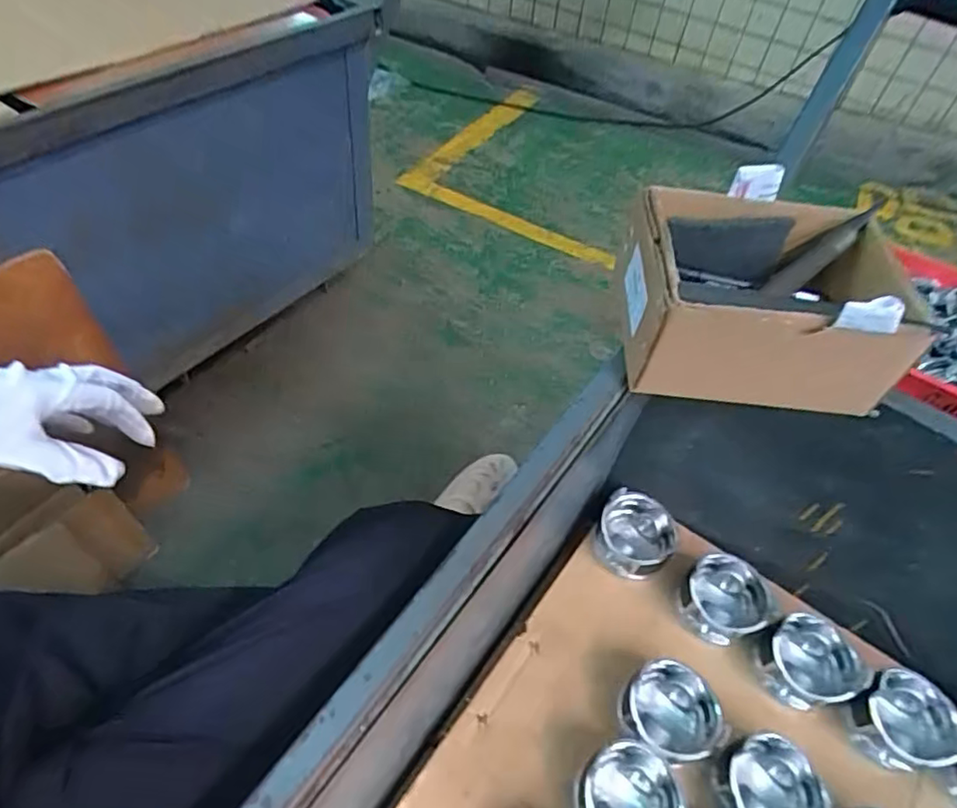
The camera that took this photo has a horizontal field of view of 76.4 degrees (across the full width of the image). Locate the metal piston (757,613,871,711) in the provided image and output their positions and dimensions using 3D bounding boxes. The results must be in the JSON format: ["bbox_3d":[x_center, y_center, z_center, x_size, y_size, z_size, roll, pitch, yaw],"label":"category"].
[{"bbox_3d":[0.345,0.276,0.639,0.086,0.074,0.082,3,51,-4],"label":"metal piston"}]

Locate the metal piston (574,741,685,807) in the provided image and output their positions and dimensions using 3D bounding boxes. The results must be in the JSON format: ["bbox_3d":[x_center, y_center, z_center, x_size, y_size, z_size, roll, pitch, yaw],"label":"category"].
[{"bbox_3d":[0.134,0.354,0.542,0.095,0.040,0.089,-2,51,-8],"label":"metal piston"}]

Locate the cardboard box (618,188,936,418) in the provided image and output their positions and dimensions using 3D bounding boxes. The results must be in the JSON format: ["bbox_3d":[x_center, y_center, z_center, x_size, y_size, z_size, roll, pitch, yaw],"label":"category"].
[{"bbox_3d":[0.225,-0.087,0.488,0.202,0.090,0.154,5,51,-3],"label":"cardboard box"}]

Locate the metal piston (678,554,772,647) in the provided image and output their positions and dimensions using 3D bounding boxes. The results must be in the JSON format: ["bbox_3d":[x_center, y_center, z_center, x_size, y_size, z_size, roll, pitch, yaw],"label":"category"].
[{"bbox_3d":[0.268,0.212,0.664,0.086,0.052,0.087,3,51,-4],"label":"metal piston"}]

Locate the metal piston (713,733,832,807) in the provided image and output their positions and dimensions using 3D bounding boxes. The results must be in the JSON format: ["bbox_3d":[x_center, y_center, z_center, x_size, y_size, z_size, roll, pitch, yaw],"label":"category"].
[{"bbox_3d":[0.264,0.357,0.560,0.087,0.074,0.082,3,51,-4],"label":"metal piston"}]

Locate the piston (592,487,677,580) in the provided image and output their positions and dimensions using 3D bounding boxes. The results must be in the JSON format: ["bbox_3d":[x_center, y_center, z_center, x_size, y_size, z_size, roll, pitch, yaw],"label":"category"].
[{"bbox_3d":[0.181,0.153,0.703,0.086,0.071,0.082,3,51,-4],"label":"piston"}]

